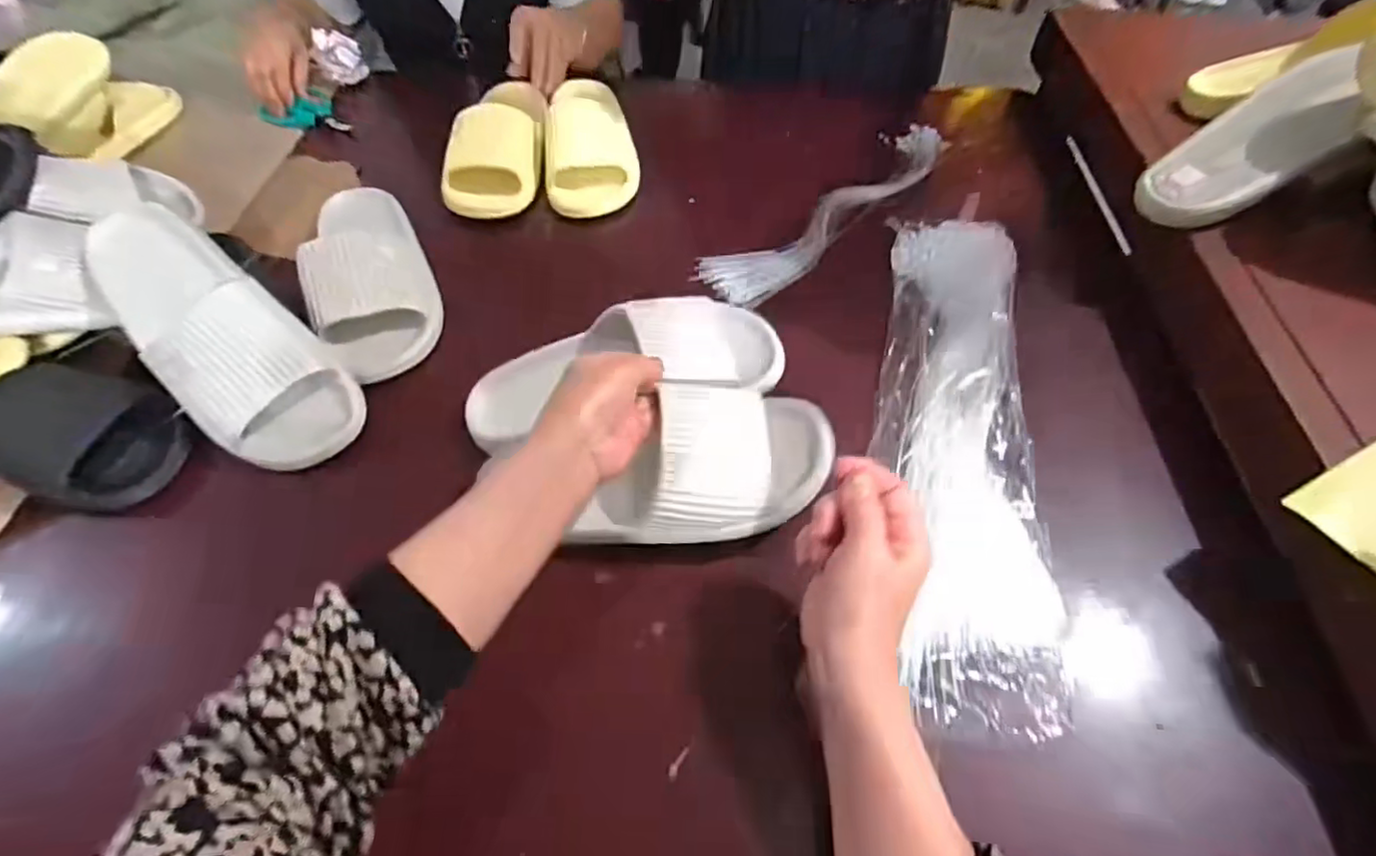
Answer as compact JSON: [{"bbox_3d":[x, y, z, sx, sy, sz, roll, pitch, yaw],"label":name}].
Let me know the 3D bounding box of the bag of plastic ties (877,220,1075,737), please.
[{"bbox_3d":[0.220,-0.007,0.518,0.125,0.040,0.470,8,56,5],"label":"bag of plastic ties"}]

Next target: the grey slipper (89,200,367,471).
[{"bbox_3d":[-0.389,-0.083,0.505,0.273,0.065,0.105,45,64,2],"label":"grey slipper"}]

